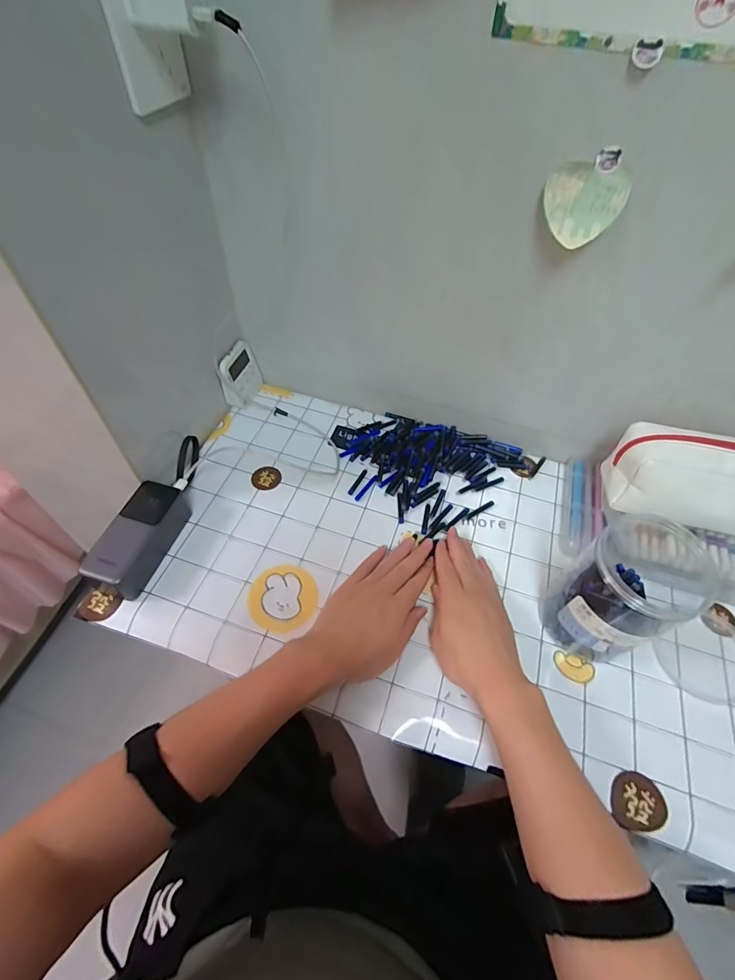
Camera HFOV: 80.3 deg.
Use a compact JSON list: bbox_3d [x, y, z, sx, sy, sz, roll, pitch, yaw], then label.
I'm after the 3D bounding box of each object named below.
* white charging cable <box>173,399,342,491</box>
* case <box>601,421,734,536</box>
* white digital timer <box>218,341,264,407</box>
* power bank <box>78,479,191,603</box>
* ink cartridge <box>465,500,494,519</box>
[{"bbox_3d":[-0.154,-0.077,0.609,0.217,0.038,0.171,-12,56,-12],"label":"white charging cable"},{"bbox_3d":[0.398,-0.011,0.495,0.224,0.082,0.086,13,55,5],"label":"case"},{"bbox_3d":[-0.188,-0.173,0.660,0.025,0.080,0.073,18,55,9],"label":"white digital timer"},{"bbox_3d":[-0.260,0.053,0.502,0.052,0.057,0.130,17,55,8],"label":"power bank"},{"bbox_3d":[0.149,0.026,0.579,0.046,0.005,0.007,-23,59,-19],"label":"ink cartridge"}]

